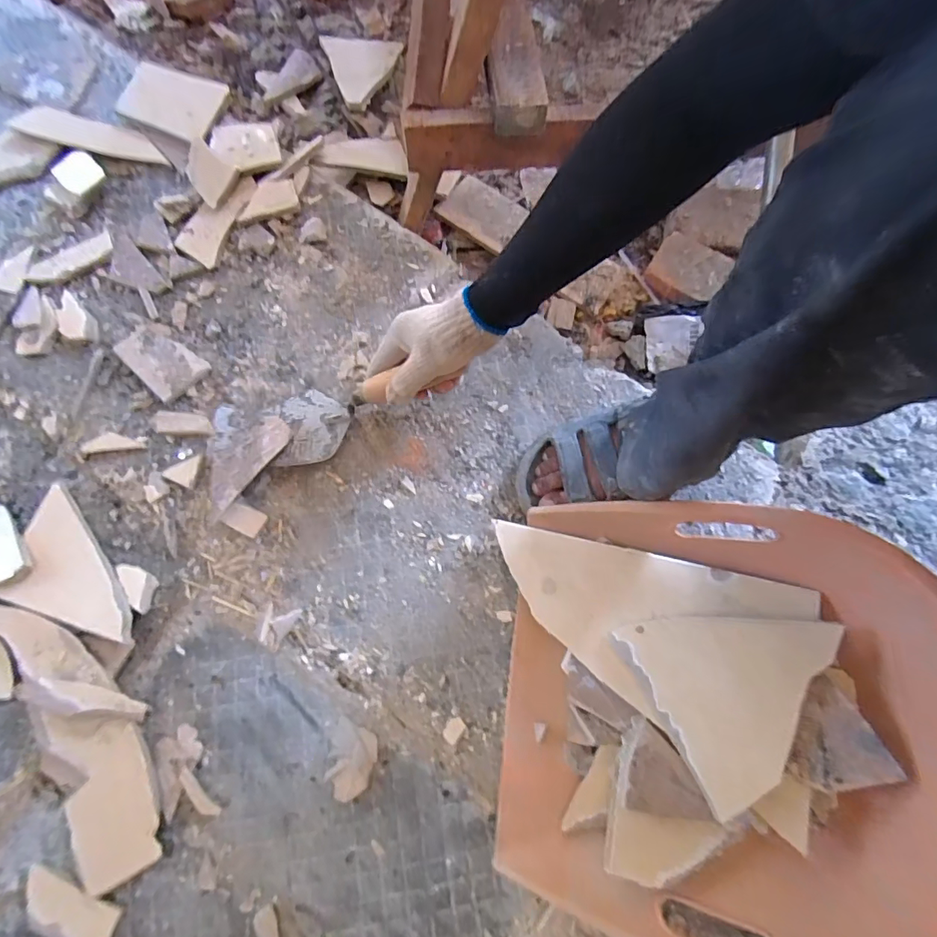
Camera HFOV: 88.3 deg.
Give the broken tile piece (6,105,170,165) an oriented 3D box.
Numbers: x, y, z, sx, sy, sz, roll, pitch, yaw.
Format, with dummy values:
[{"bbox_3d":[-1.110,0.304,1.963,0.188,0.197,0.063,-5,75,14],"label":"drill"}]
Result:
[{"bbox_3d":[-0.540,-0.475,0.684,0.212,0.013,0.050,15,76,3],"label":"broken tile piece"}]

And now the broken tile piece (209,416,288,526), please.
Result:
[{"bbox_3d":[-0.270,-0.014,0.560,0.068,0.009,0.126,37,80,6],"label":"broken tile piece"}]

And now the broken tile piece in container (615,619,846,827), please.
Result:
[{"bbox_3d":[0.263,0.196,0.456,0.174,0.012,0.163,-25,60,-3],"label":"broken tile piece in container"}]

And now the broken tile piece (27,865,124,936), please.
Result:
[{"bbox_3d":[-0.395,0.435,0.473,0.103,0.012,0.052,27,77,6],"label":"broken tile piece"}]

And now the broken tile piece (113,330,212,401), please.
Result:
[{"bbox_3d":[-0.389,-0.139,0.611,0.110,0.014,0.066,41,79,9],"label":"broken tile piece"}]

